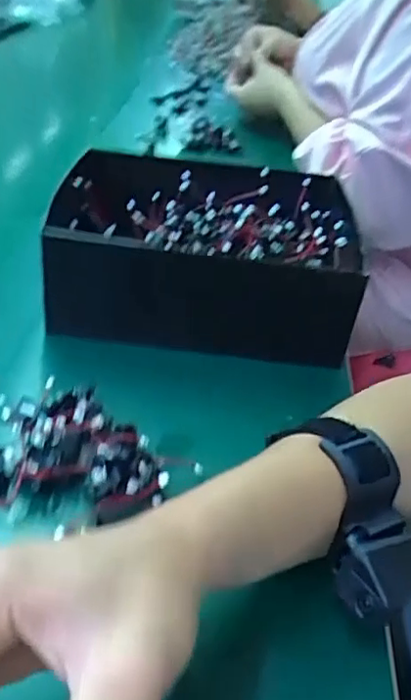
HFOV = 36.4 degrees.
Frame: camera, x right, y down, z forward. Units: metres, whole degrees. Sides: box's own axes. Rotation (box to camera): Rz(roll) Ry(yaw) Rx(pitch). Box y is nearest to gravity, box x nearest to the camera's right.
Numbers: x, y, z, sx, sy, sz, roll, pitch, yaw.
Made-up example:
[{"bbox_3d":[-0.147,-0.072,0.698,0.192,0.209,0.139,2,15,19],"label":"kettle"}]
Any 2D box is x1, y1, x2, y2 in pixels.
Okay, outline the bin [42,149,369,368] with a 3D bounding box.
[{"bbox_3d":[0.000,-0.087,0.520,0.254,0.083,0.196,3,36,-5],"label":"bin"}]

